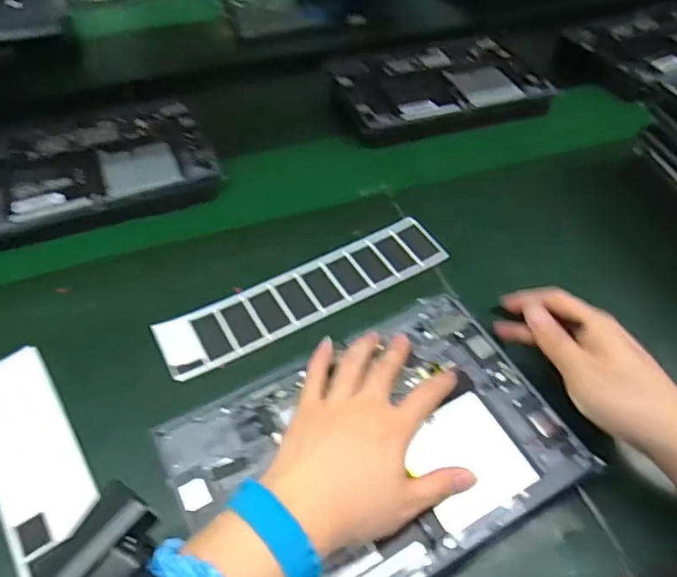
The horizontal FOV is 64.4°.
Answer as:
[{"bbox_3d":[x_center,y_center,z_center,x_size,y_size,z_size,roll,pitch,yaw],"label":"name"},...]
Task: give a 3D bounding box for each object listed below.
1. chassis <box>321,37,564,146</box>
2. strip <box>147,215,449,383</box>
[{"bbox_3d":[0.126,-0.262,0.690,0.263,0.019,0.194,-13,54,-11],"label":"chassis"},{"bbox_3d":[-0.028,0.002,0.488,0.267,0.008,0.059,-24,56,-18],"label":"strip"}]

